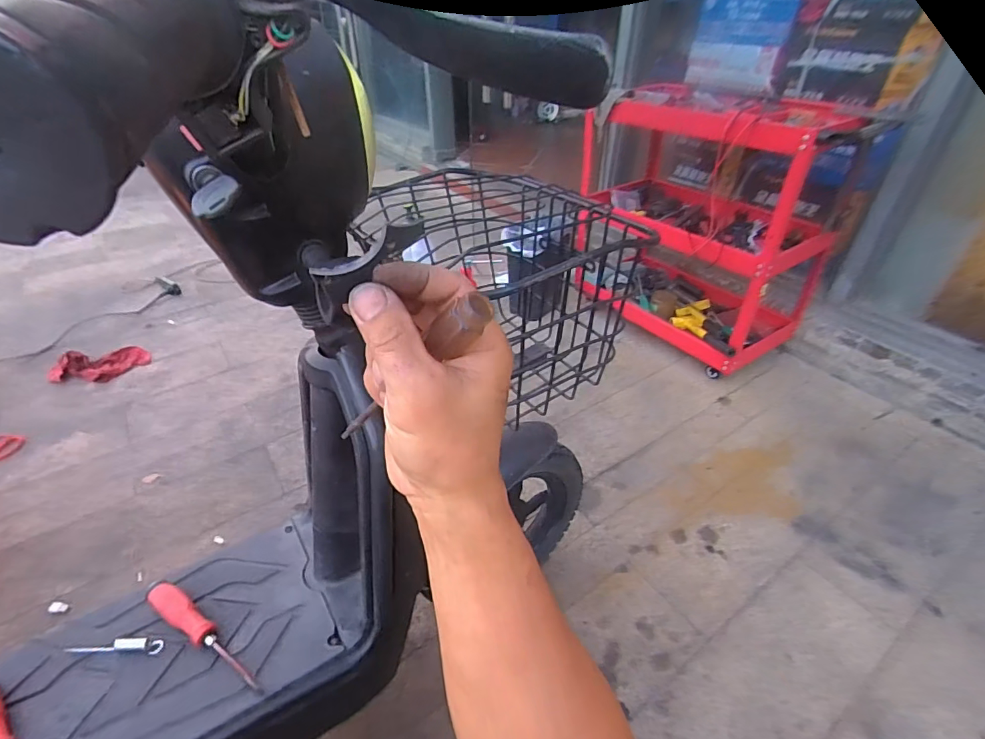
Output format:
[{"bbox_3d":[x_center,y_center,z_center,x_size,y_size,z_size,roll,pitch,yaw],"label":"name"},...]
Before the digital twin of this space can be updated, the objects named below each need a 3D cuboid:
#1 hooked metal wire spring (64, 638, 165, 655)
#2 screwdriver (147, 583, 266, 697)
[{"bbox_3d":[-0.460,0.335,0.582,0.116,0.020,0.017,1,38,1],"label":"hooked metal wire spring"},{"bbox_3d":[-0.356,0.323,0.586,0.214,0.025,0.032,23,43,26],"label":"screwdriver"}]

